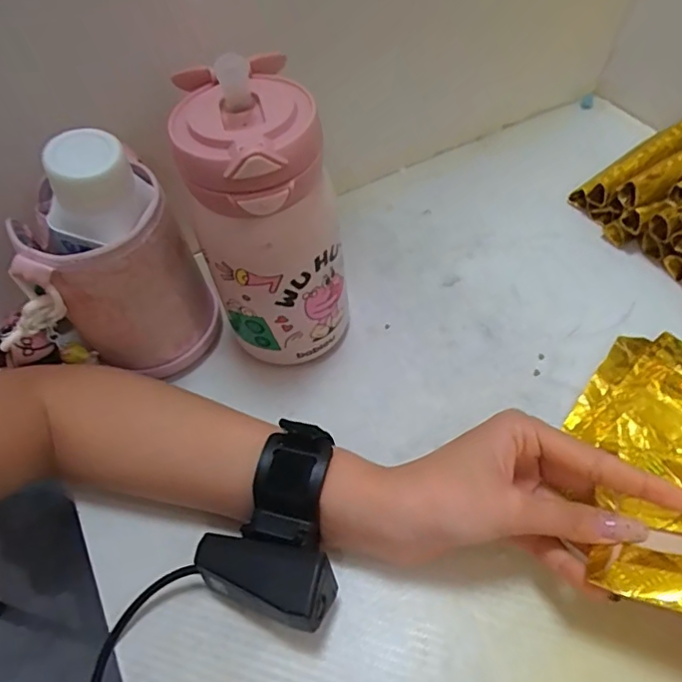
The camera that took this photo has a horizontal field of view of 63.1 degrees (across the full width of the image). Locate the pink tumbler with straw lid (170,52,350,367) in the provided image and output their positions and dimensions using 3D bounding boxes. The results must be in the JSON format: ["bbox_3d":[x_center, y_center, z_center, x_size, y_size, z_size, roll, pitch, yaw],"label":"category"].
[{"bbox_3d":[-0.045,-0.068,0.343,0.080,0.181,0.095,-16,55,-6],"label":"pink tumbler with straw lid"}]

